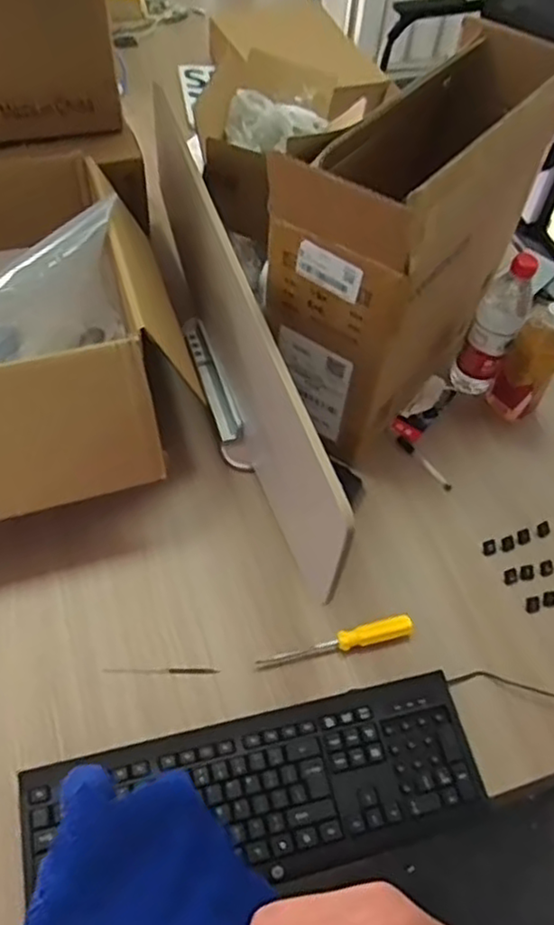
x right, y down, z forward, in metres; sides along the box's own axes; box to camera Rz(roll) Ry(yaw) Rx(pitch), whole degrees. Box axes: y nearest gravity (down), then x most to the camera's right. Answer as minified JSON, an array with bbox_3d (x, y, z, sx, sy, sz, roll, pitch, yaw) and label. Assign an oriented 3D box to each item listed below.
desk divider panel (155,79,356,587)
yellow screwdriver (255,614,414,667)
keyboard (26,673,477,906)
[{"bbox_3d":[-0.064,-0.191,0.905,0.030,0.258,0.801,-14,57,-14],"label":"desk divider panel"},{"bbox_3d":[0.068,0.205,0.780,0.181,0.019,0.024,-11,57,-12],"label":"yellow screwdriver"},{"bbox_3d":[-0.016,0.320,0.681,0.441,0.034,0.146,-9,56,-11],"label":"keyboard"}]

